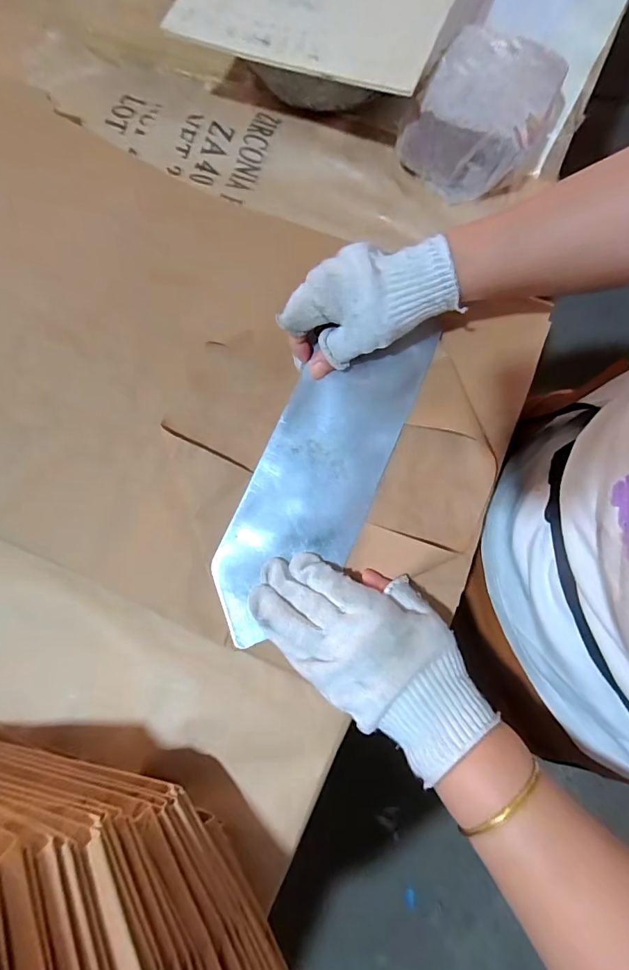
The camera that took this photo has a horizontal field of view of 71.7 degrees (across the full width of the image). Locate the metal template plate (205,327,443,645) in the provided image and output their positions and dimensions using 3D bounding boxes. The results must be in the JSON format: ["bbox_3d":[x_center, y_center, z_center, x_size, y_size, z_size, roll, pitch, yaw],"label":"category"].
[{"bbox_3d":[0.005,-0.012,0.358,0.097,0.005,0.282,23,80,3],"label":"metal template plate"}]

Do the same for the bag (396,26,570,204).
[{"bbox_3d":[0.169,-0.368,0.423,0.120,0.056,0.163,32,81,7],"label":"bag"}]

